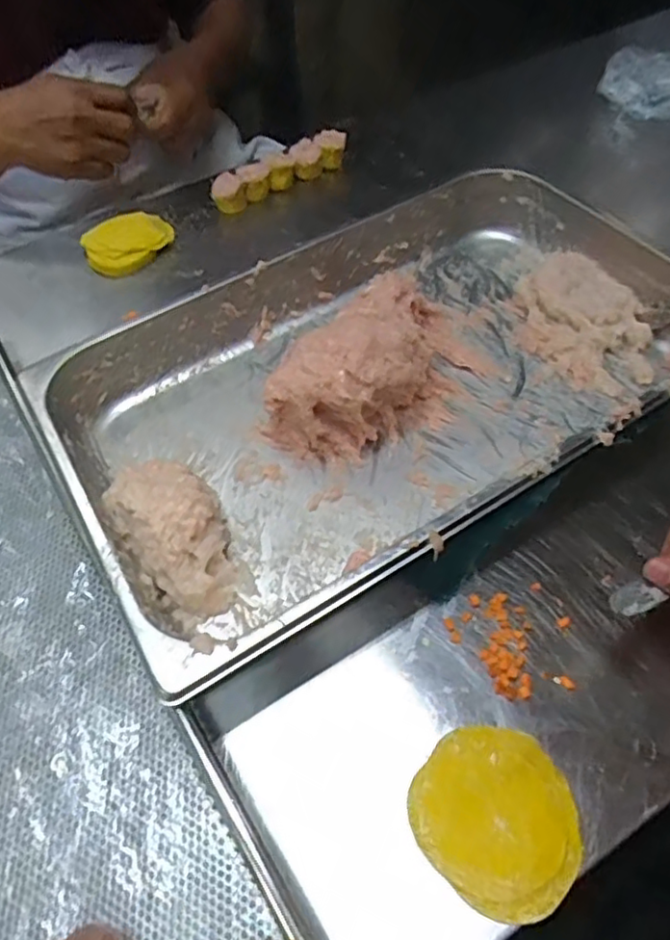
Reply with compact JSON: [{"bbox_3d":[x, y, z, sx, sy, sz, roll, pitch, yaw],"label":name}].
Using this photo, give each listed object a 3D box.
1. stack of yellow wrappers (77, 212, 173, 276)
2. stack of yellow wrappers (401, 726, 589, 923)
[{"bbox_3d":[-0.234,-0.254,0.715,0.083,0.023,0.090,19,57,17],"label":"stack of yellow wrappers"},{"bbox_3d":[0.095,0.199,0.374,0.094,0.008,0.090,35,64,26],"label":"stack of yellow wrappers"}]

